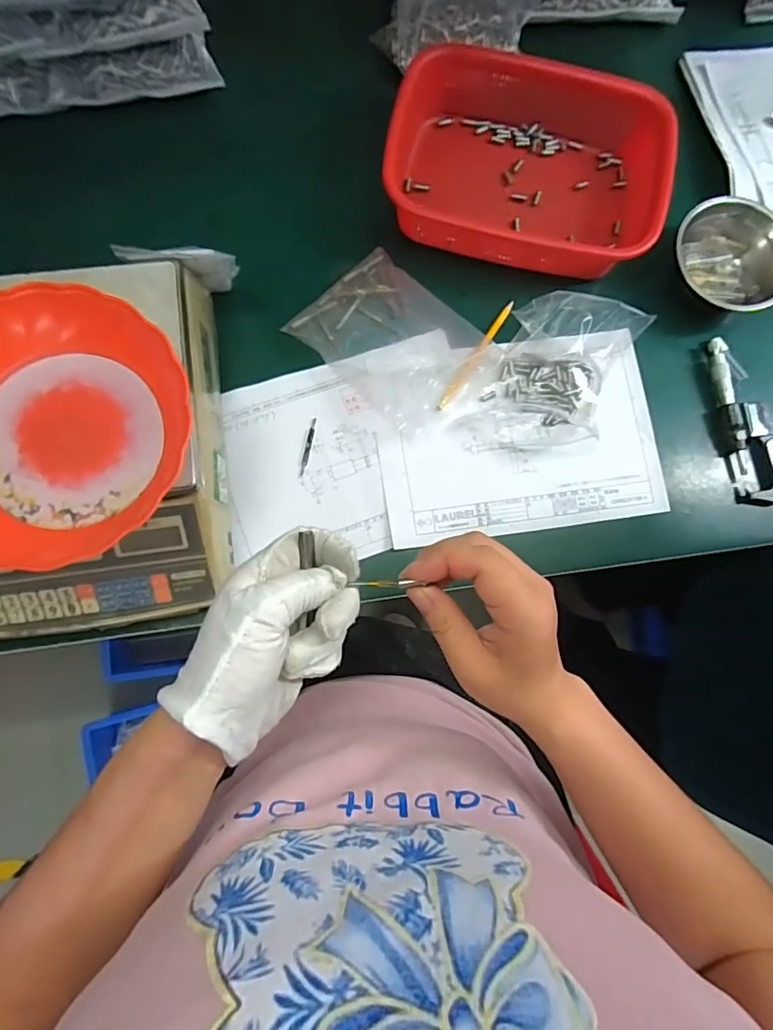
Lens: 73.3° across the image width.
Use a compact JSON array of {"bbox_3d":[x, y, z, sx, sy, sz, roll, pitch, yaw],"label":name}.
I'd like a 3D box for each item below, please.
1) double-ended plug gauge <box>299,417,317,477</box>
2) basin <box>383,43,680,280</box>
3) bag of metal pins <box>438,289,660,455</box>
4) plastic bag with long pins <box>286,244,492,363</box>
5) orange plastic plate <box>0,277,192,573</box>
[{"bbox_3d":[-0.084,-0.073,0.555,0.006,0.004,0.065,12,82,-2],"label":"double-ended plug gauge"},{"bbox_3d":[0.151,-0.390,0.570,0.290,0.082,0.212,8,82,-2],"label":"basin"},{"bbox_3d":[0.172,-0.146,0.541,0.144,0.067,0.183,31,82,1],"label":"bag of metal pins"},{"bbox_3d":[-0.002,-0.203,0.573,0.161,0.016,0.136,42,82,3],"label":"plastic bag with long pins"},{"bbox_3d":[-0.259,-0.069,0.407,0.205,0.053,0.205,0,82,-3],"label":"orange plastic plate"}]

